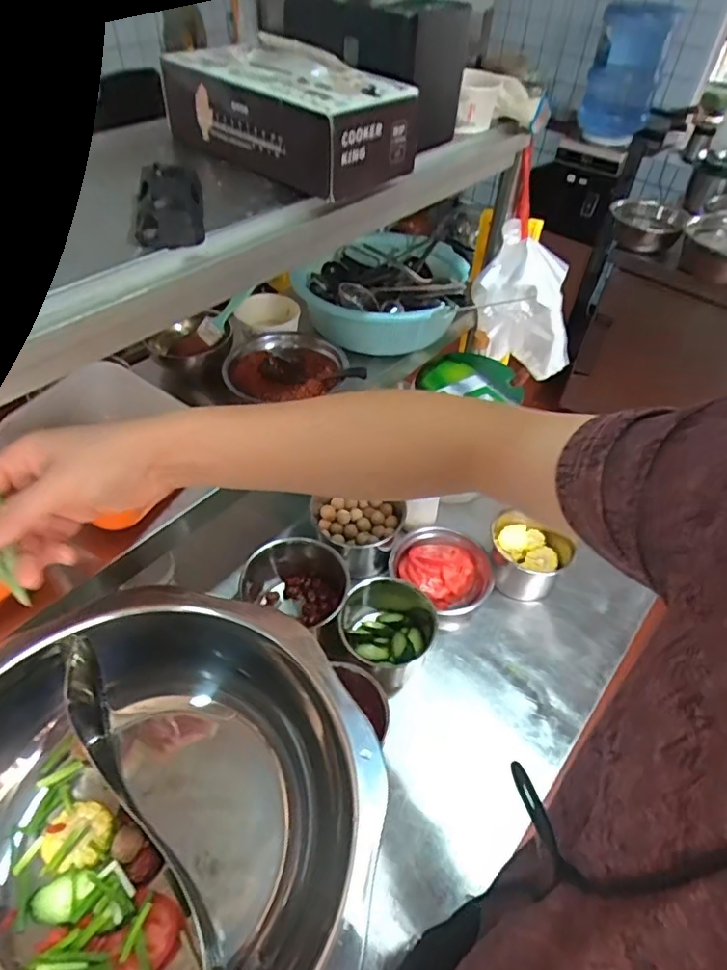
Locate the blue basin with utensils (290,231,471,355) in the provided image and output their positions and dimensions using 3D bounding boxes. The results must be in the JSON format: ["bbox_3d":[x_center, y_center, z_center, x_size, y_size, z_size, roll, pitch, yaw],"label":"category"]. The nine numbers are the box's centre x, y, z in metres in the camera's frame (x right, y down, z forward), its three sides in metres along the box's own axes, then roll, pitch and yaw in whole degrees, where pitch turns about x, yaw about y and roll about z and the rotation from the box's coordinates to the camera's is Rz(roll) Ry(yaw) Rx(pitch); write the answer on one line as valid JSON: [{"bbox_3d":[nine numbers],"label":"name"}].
[{"bbox_3d":[0.028,-0.293,0.853,0.222,0.089,0.231,1,48,-1],"label":"blue basin with utensils"}]

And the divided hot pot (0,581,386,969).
[{"bbox_3d":[-0.168,0.263,0.424,0.343,0.115,0.334,1,48,-1],"label":"divided hot pot"}]

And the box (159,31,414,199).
[{"bbox_3d":[-0.075,-0.372,0.553,0.229,0.083,0.122,33,55,24],"label":"box"}]

